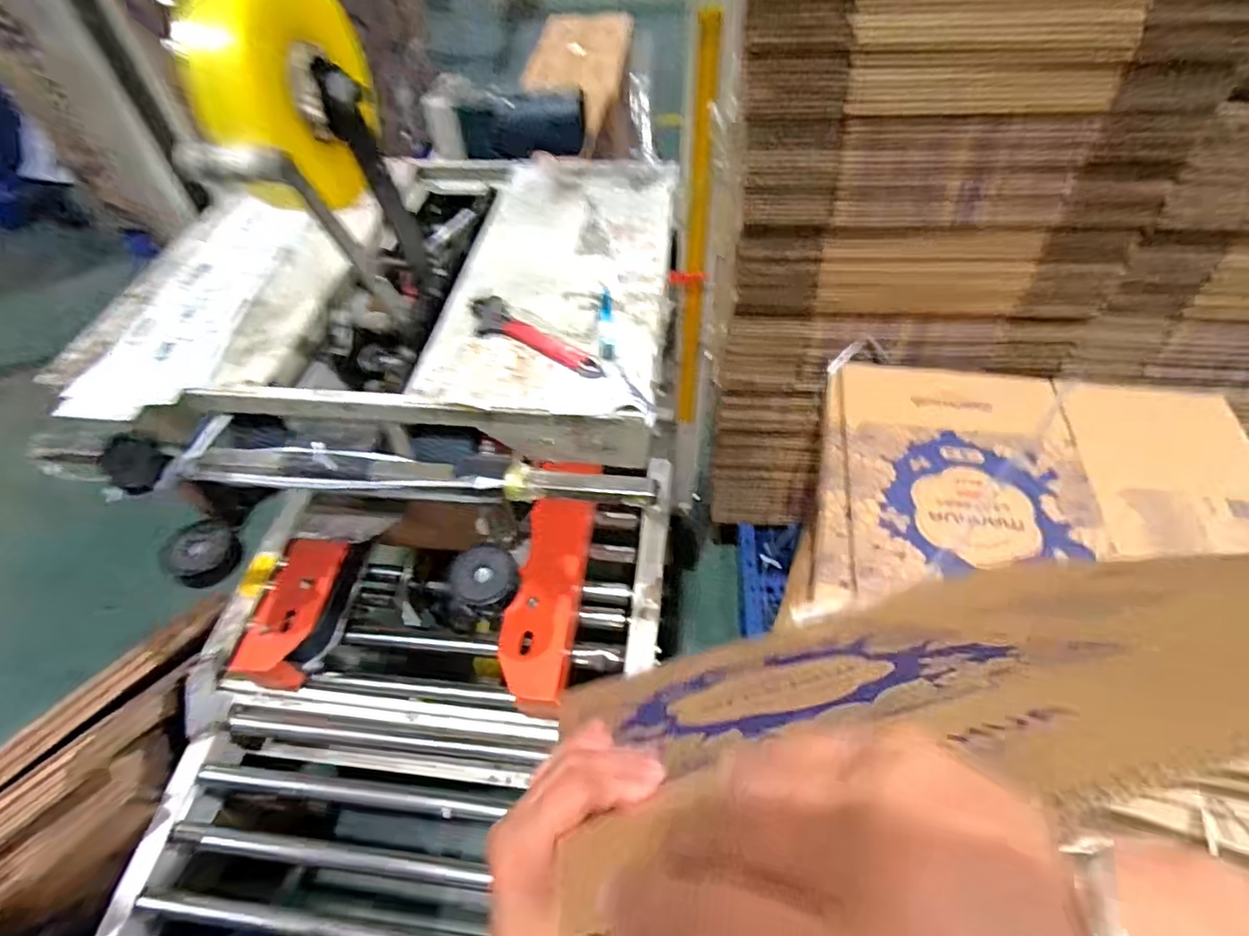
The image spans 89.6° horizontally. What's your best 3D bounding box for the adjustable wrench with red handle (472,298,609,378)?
[{"bbox_3d":[-0.107,-0.145,0.706,0.201,0.012,0.051,32,58,26],"label":"adjustable wrench with red handle"}]

